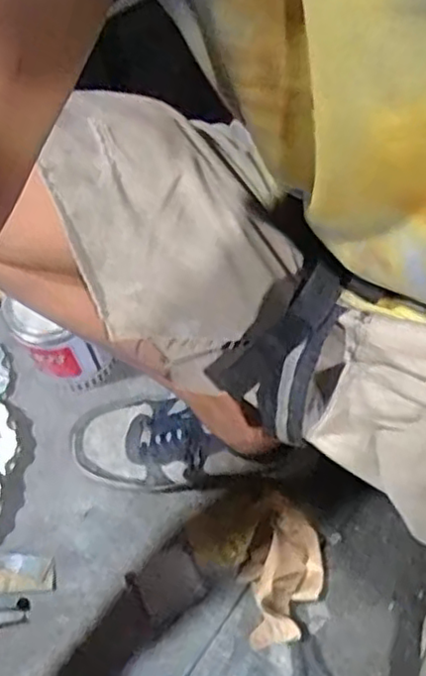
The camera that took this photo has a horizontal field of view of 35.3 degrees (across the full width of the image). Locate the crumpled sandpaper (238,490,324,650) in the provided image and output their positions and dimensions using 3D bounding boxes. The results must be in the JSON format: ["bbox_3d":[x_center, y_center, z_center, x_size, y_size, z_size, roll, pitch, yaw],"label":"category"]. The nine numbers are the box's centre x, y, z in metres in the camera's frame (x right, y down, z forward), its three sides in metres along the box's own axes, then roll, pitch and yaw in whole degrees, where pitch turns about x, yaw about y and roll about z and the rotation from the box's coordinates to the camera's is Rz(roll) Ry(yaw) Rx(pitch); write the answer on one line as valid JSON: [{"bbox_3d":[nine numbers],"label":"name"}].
[{"bbox_3d":[0.069,0.227,0.669,0.084,0.065,0.149,15,60,11],"label":"crumpled sandpaper"}]

